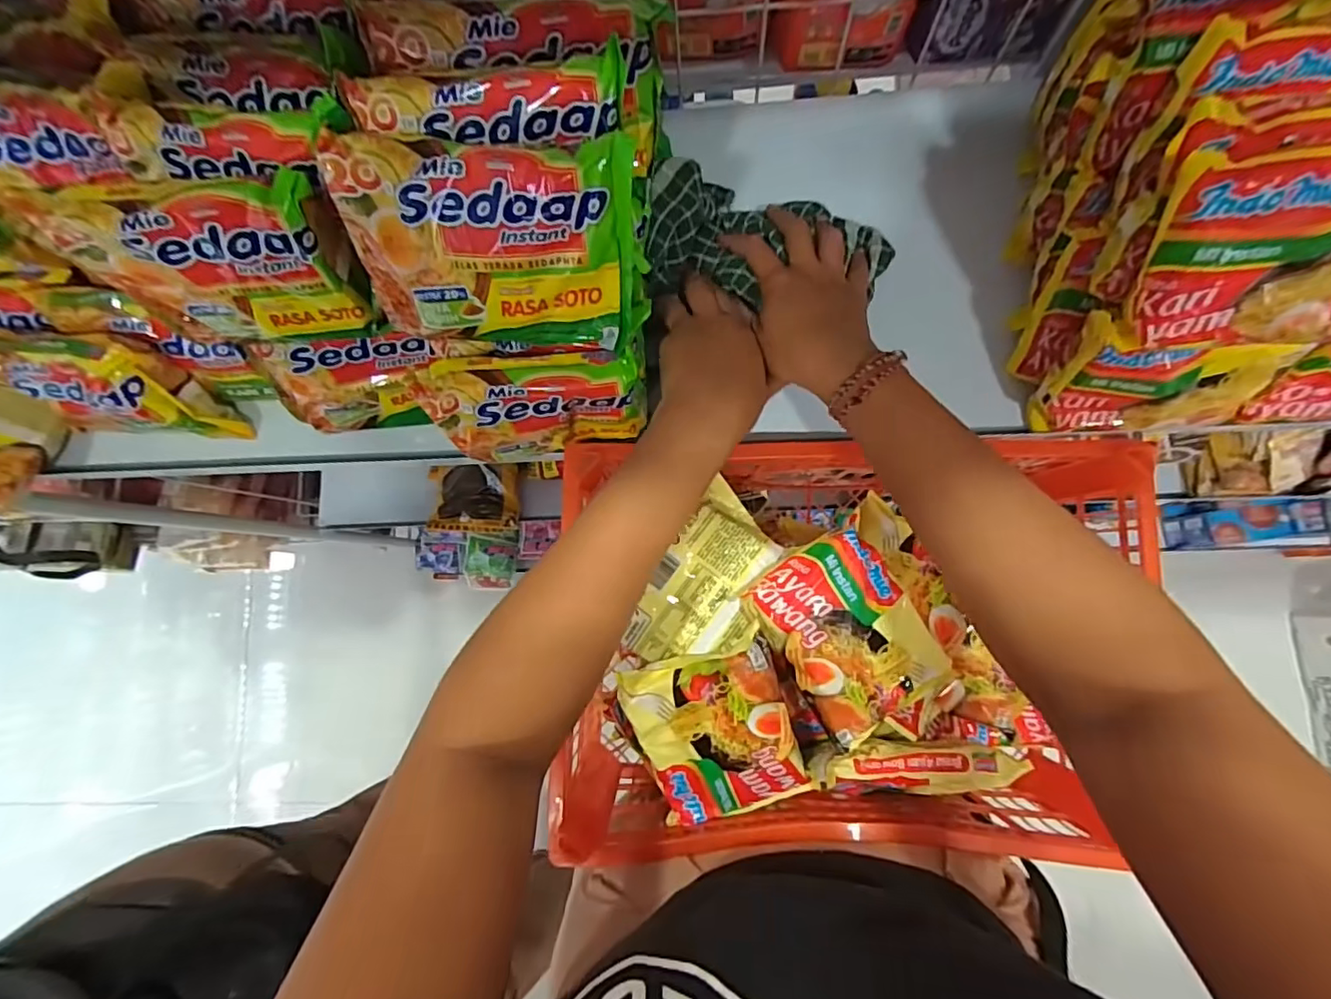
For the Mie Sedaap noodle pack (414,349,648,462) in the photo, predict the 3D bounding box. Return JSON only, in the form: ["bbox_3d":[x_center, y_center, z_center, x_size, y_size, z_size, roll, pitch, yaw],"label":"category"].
[{"bbox_3d":[-0.078,-0.056,0.373,0.127,0.073,0.043,-3,82,4],"label":"Mie Sedaap noodle pack"}]

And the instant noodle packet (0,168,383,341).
[{"bbox_3d":[-0.235,-0.126,0.316,0.130,0.099,0.032,-3,63,3],"label":"instant noodle packet"}]

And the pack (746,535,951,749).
[{"bbox_3d":[0.122,0.088,0.380,0.094,0.023,0.128,-35,81,-1],"label":"pack"}]

